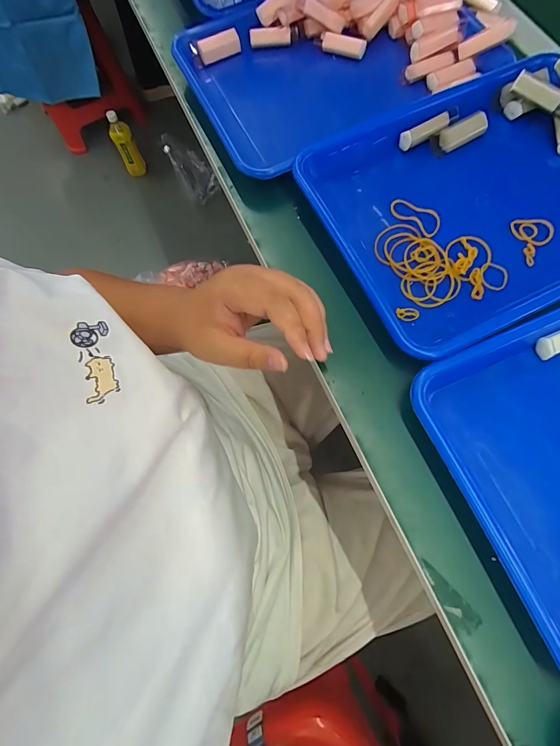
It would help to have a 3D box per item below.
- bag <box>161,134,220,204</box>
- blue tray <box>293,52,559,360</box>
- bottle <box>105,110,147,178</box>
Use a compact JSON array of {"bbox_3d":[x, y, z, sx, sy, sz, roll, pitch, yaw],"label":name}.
[{"bbox_3d":[-0.306,-0.710,1.271,0.119,0.262,0.027,-5,66,14],"label":"bag"},{"bbox_3d":[0.202,-0.173,0.350,0.305,0.033,0.243,-25,73,-6],"label":"blue tray"},{"bbox_3d":[-0.522,-0.769,1.244,0.068,0.222,0.058,-30,73,-7],"label":"bottle"}]

